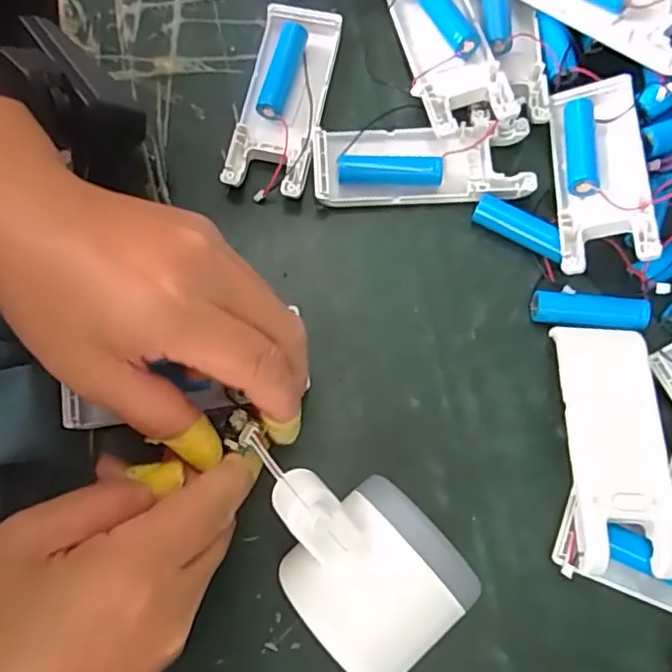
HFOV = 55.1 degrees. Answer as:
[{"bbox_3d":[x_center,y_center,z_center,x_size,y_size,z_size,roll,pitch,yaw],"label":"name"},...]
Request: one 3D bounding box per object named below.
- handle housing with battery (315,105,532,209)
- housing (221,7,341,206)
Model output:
[{"bbox_3d":[0.042,-0.084,0.316,0.103,0.015,0.041,-5,74,0],"label":"handle housing with battery"},{"bbox_3d":[-0.027,-0.118,0.325,0.040,0.013,0.101,10,74,4],"label":"housing"}]

